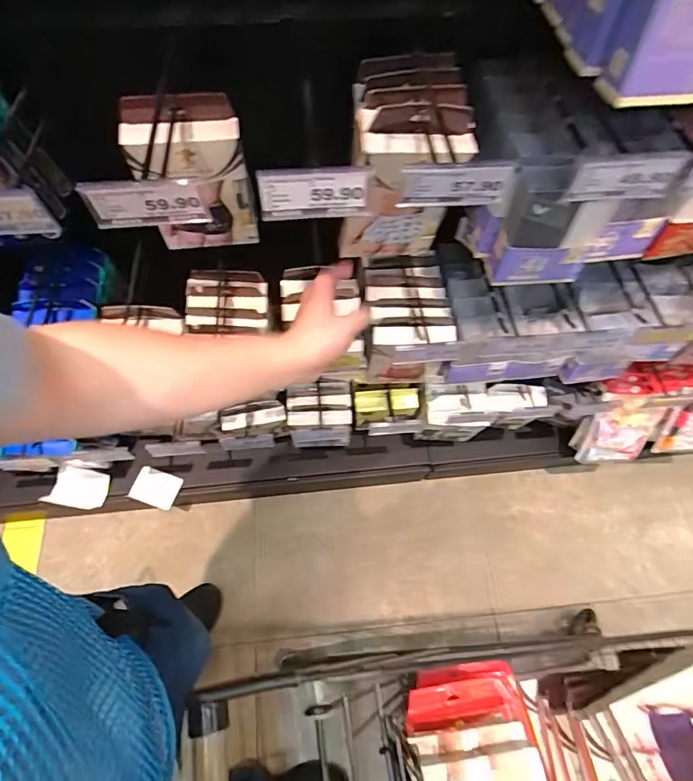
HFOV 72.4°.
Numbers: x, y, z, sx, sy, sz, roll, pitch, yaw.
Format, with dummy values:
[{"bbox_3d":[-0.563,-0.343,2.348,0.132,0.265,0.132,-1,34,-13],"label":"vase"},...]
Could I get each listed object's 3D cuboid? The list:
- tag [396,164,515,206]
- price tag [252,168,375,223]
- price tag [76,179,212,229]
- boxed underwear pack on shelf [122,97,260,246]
[{"bbox_3d":[0.102,-0.193,0.445,0.101,0.045,0.007,0,64,-2],"label":"tag"},{"bbox_3d":[-0.028,-0.177,0.428,0.100,0.047,0.012,-1,64,-2],"label":"price tag"},{"bbox_3d":[-0.178,-0.165,0.420,0.101,0.046,0.008,-5,64,-4],"label":"price tag"},{"bbox_3d":[-0.196,-0.268,0.619,0.135,0.208,0.046,-9,65,-6],"label":"boxed underwear pack on shelf"}]

